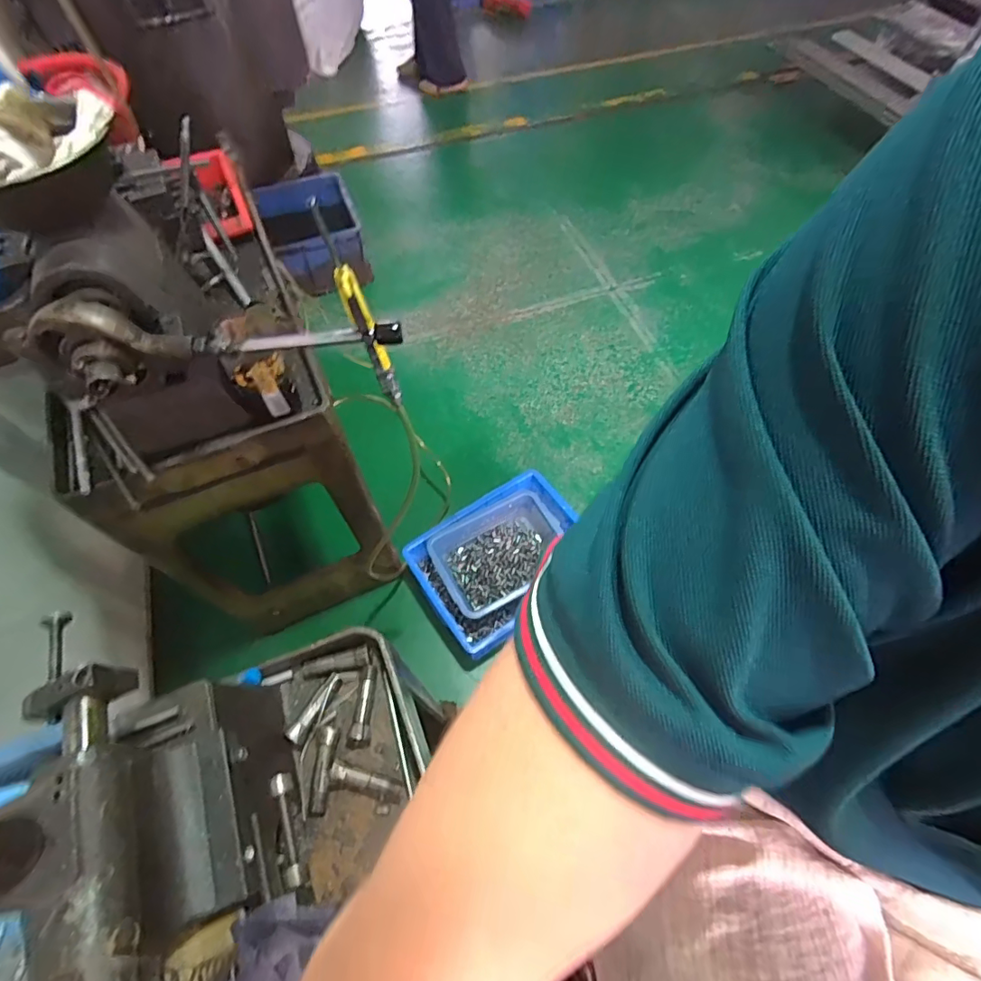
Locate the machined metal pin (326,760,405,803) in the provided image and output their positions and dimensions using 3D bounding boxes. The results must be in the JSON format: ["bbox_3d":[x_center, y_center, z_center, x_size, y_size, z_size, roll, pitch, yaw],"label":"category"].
[{"bbox_3d":[-0.125,0.294,0.522,0.076,0.020,0.024,8,60,5],"label":"machined metal pin"}]

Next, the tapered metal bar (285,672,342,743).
[{"bbox_3d":[-0.188,0.231,0.555,0.017,0.011,0.077,25,63,14],"label":"tapered metal bar"}]

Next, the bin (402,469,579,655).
[{"bbox_3d":[0.040,0.168,1.284,0.411,0.097,0.311,-32,63,-17],"label":"bin"}]

